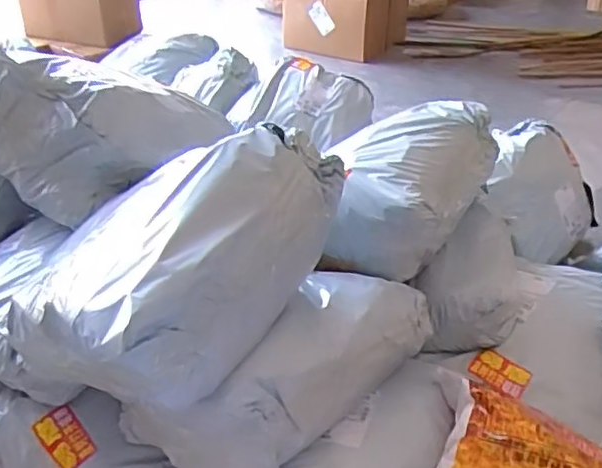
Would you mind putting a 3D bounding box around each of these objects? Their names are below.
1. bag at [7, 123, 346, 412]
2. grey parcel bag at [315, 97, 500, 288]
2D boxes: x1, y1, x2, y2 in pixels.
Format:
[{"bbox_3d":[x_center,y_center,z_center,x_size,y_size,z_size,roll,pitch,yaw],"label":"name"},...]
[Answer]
[{"bbox_3d":[-0.149,0.010,0.759,0.283,0.173,0.354,17,36,23],"label":"bag"},{"bbox_3d":[0.175,-0.080,1.015,0.226,0.158,0.314,11,34,14],"label":"grey parcel bag"}]

